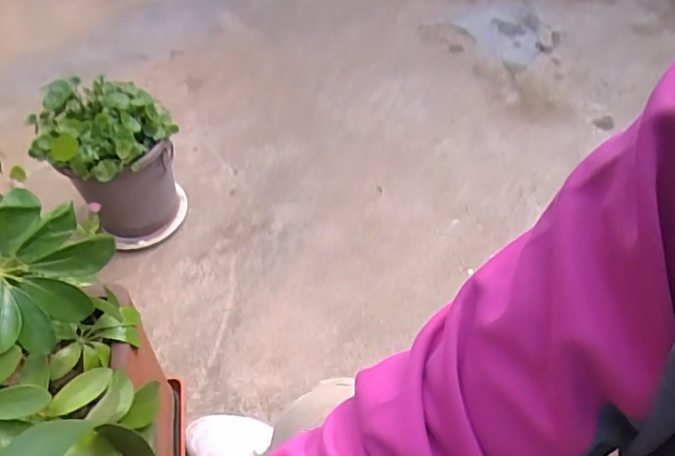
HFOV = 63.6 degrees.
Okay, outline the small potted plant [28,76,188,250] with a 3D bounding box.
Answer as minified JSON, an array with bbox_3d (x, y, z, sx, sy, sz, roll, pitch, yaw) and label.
[{"bbox_3d":[-0.401,-0.106,1.013,0.218,0.268,0.210,-24,53,-17],"label":"small potted plant"}]

